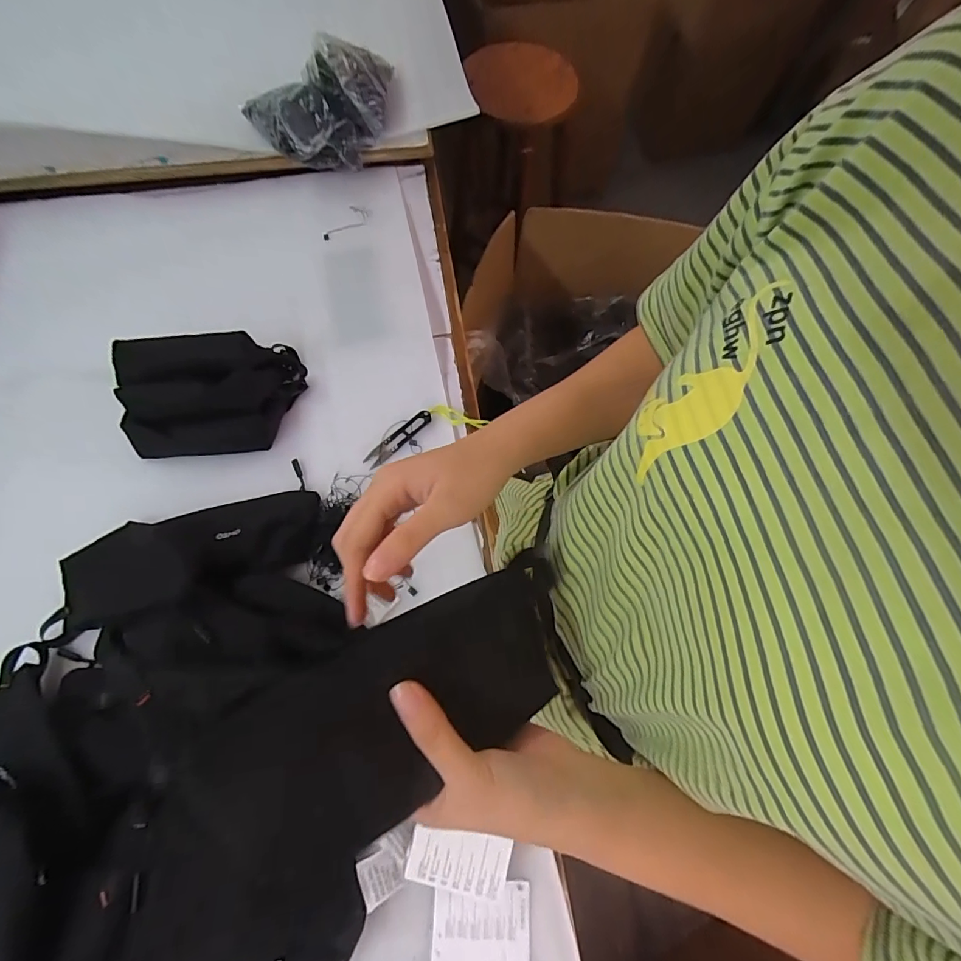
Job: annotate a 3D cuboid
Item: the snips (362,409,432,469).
[{"bbox_3d":[-0.105,-0.054,0.602,0.102,0.011,0.024,-39,76,-14],"label":"snips"}]

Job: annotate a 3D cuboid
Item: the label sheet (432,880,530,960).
[{"bbox_3d":[0.001,0.430,0.431,0.088,0.007,0.100,2,70,-1],"label":"label sheet"}]

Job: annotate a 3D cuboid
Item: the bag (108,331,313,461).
[{"bbox_3d":[-0.332,-0.107,0.577,0.209,0.064,0.137,-9,71,-5],"label":"bag"}]

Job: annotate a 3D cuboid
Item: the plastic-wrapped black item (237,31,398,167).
[{"bbox_3d":[-0.234,-0.548,0.700,0.218,0.125,0.147,-16,72,-8],"label":"plastic-wrapped black item"}]

